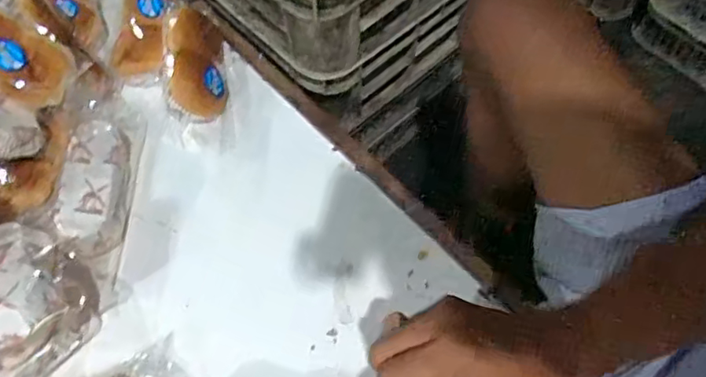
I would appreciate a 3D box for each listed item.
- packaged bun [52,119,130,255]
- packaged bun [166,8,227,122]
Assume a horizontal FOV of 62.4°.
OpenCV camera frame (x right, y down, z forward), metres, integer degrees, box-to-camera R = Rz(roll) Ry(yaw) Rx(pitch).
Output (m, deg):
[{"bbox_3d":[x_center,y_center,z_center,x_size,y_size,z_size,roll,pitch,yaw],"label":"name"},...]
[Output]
[{"bbox_3d":[-0.278,0.000,0.630,0.060,0.053,0.147,-7,64,-3],"label":"packaged bun"},{"bbox_3d":[-0.187,-0.148,0.688,0.074,0.048,0.135,18,60,-41],"label":"packaged bun"}]

